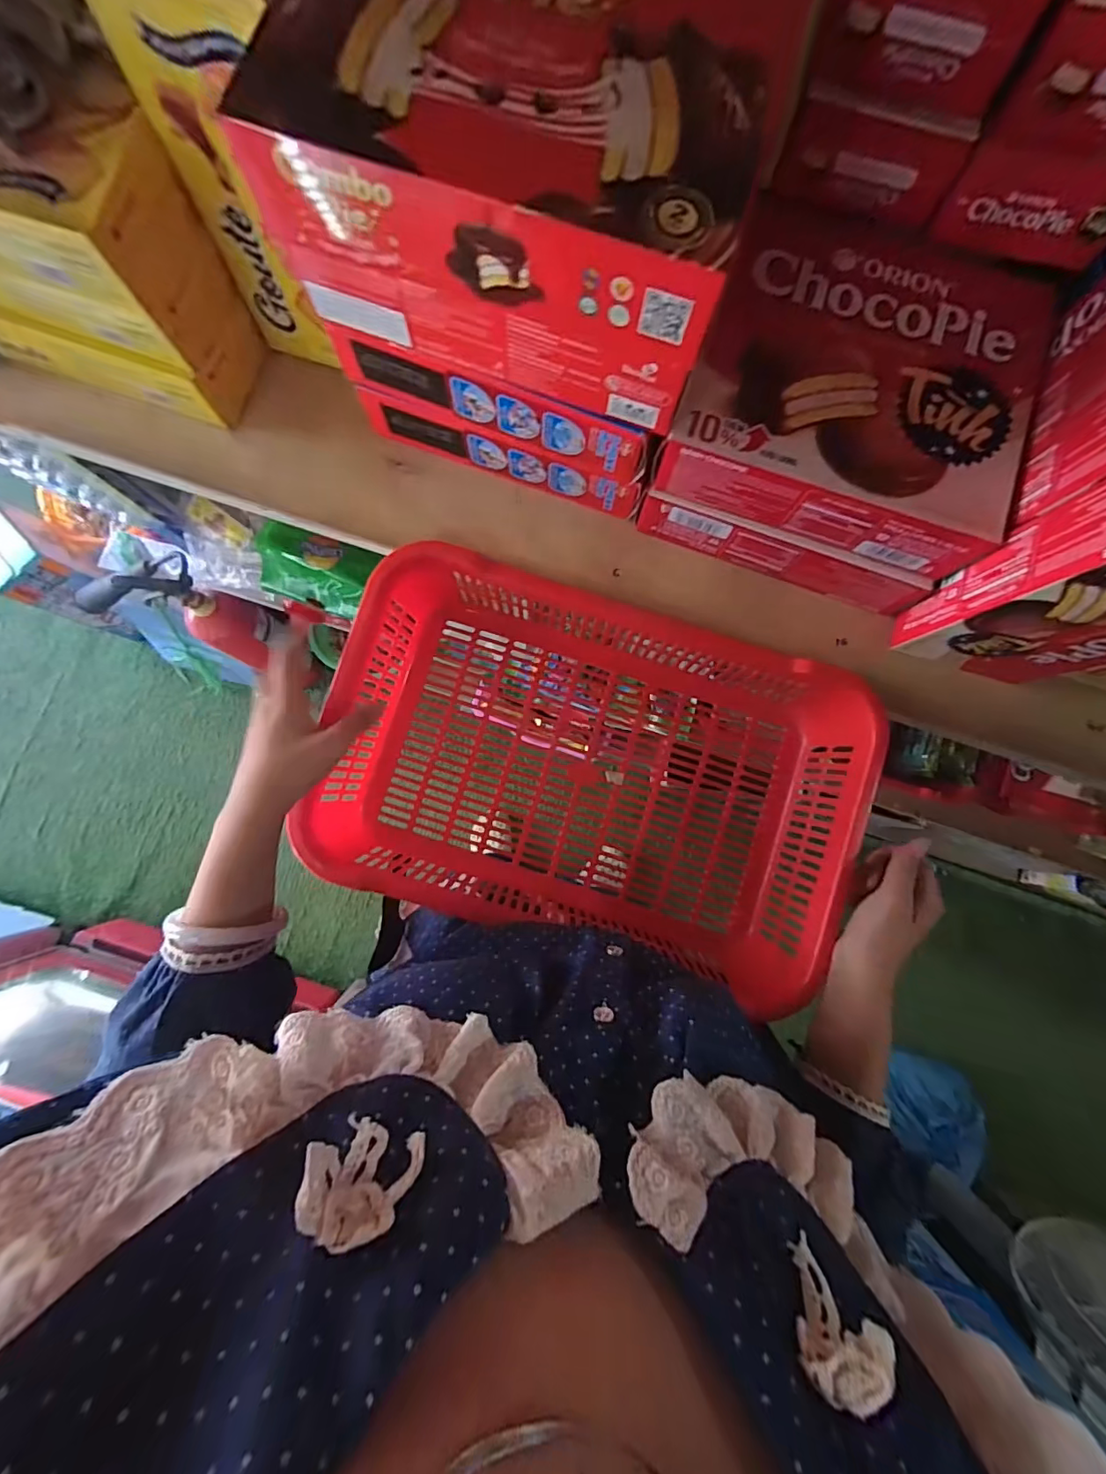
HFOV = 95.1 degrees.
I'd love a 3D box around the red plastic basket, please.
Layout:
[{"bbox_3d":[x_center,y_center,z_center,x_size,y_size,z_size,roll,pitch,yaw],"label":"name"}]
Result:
[{"bbox_3d":[0.032,0.032,0.474,0.450,0.110,0.295,17,84,1],"label":"red plastic basket"}]

